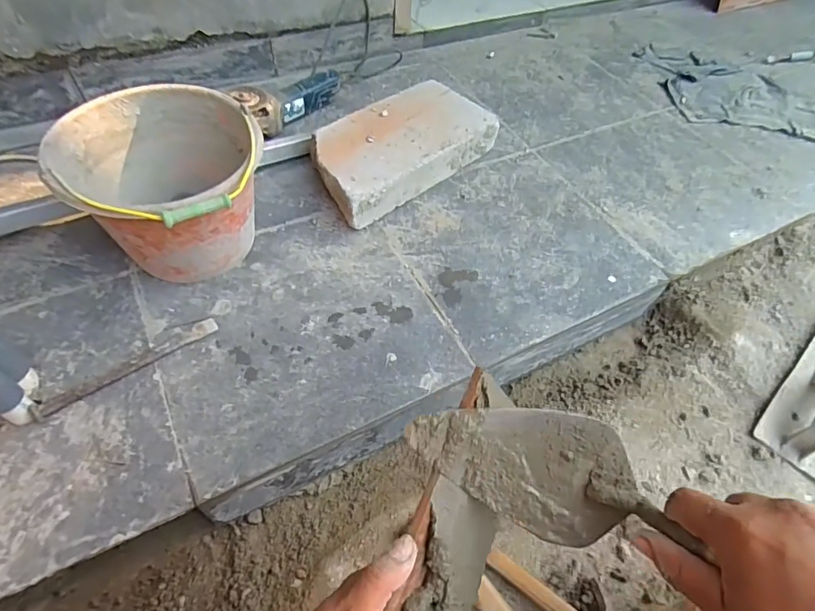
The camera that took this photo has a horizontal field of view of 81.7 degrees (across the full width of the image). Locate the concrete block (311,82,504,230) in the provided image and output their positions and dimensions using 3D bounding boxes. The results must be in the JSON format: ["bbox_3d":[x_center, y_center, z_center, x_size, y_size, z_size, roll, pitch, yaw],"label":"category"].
[{"bbox_3d":[-0.018,-0.303,0.913,0.378,0.083,0.199,-36,62,-27],"label":"concrete block"}]

